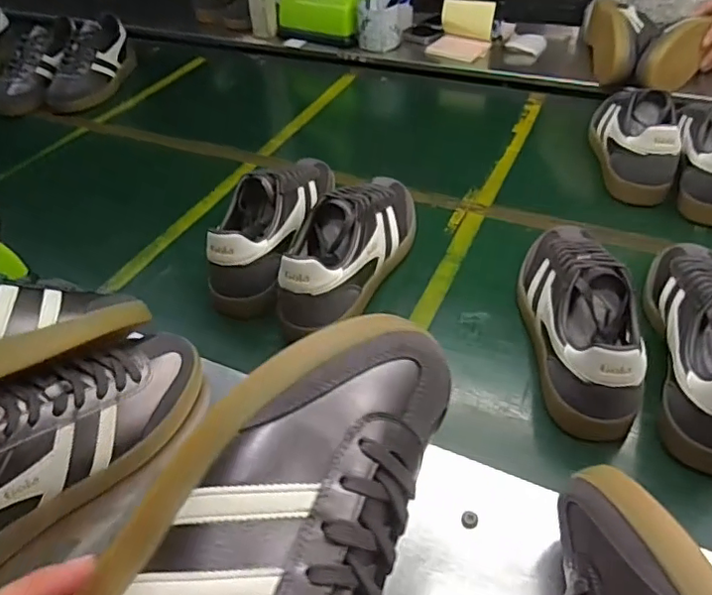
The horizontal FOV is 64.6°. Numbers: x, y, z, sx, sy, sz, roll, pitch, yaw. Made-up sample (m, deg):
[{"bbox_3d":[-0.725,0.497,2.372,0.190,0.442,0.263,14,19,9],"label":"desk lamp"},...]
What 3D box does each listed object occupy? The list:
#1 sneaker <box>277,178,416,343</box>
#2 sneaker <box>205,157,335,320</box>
[{"bbox_3d":[0.002,-0.071,0.635,0.085,0.088,0.271,24,47,17],"label":"sneaker"},{"bbox_3d":[-0.094,-0.104,0.669,0.084,0.092,0.275,14,45,7],"label":"sneaker"}]

